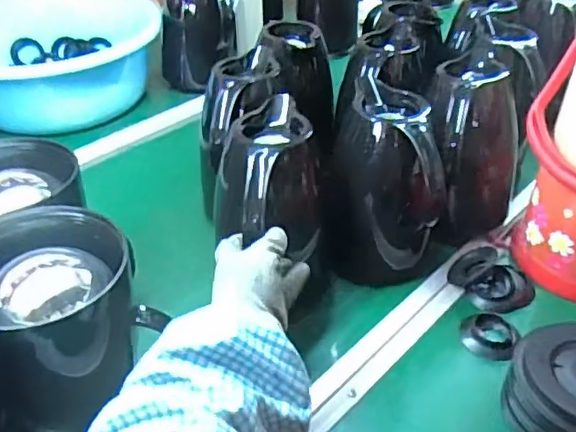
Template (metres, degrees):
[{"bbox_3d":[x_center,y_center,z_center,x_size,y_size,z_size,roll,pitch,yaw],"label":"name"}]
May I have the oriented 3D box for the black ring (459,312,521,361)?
[{"bbox_3d":[0.203,0.121,0.584,0.054,0.013,0.053,0,37,0],"label":"black ring"}]

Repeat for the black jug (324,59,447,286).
[{"bbox_3d":[0.114,-0.027,0.641,0.113,0.202,0.113,16,39,19],"label":"black jug"}]

